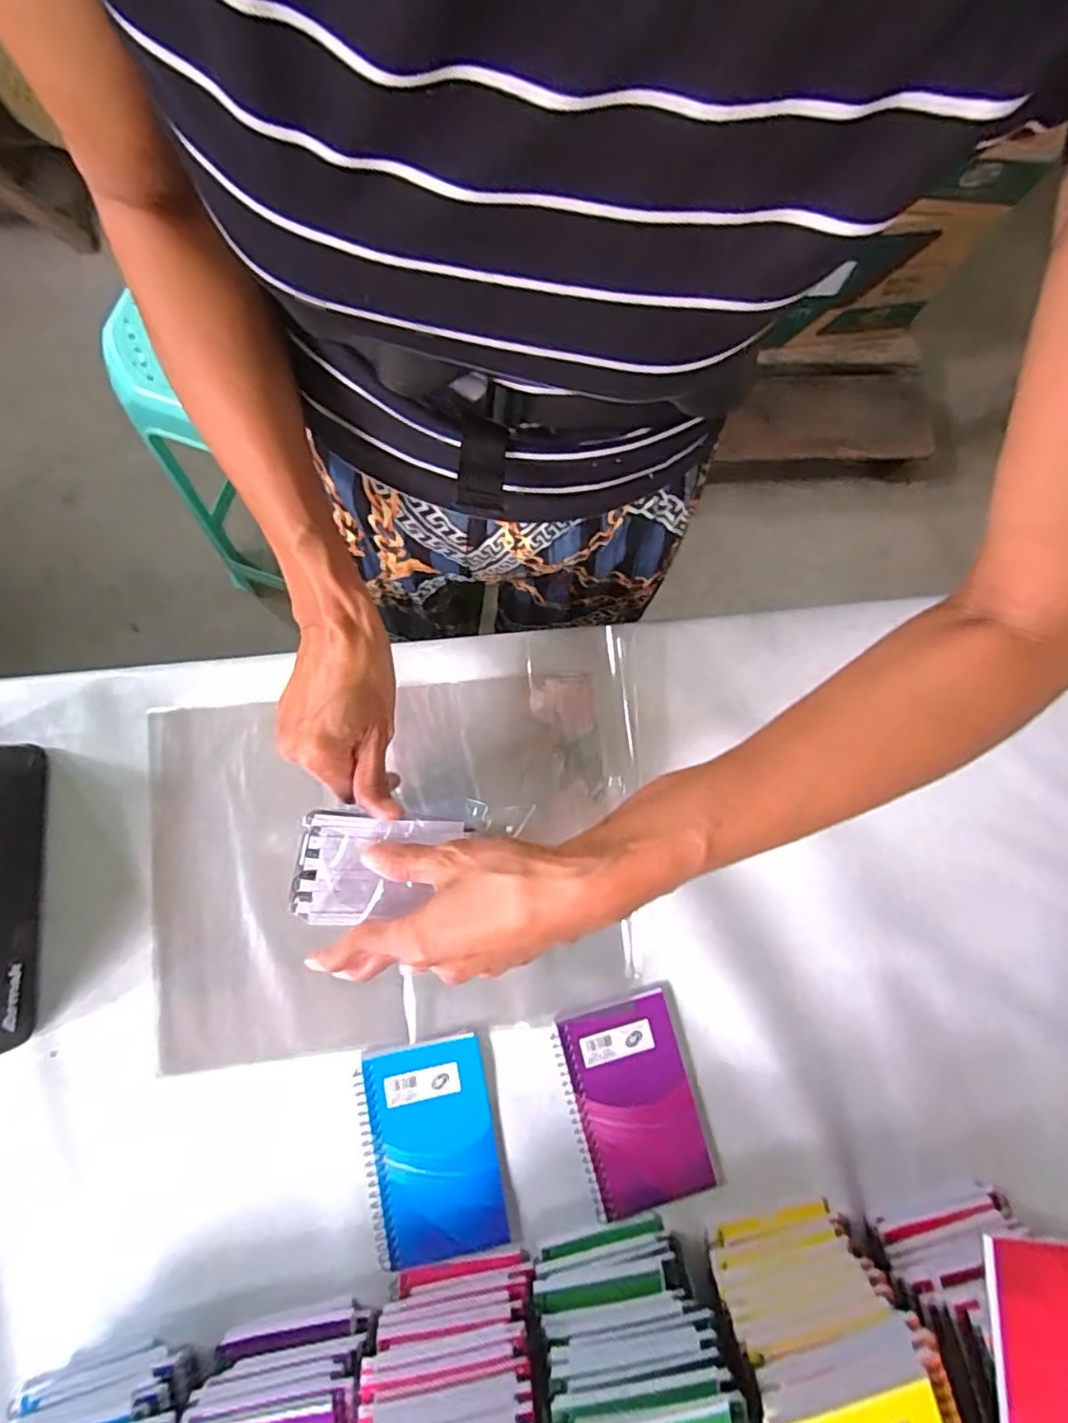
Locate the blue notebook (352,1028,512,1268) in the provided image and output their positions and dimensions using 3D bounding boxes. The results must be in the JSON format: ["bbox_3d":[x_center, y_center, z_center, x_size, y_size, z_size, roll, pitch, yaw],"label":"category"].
[{"bbox_3d":[-0.072,0.301,0.432,0.086,0.008,0.137,-9,80,-6],"label":"blue notebook"}]

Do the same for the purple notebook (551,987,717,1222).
[{"bbox_3d":[0.071,0.276,0.441,0.084,0.005,0.137,-14,81,-7],"label":"purple notebook"}]

